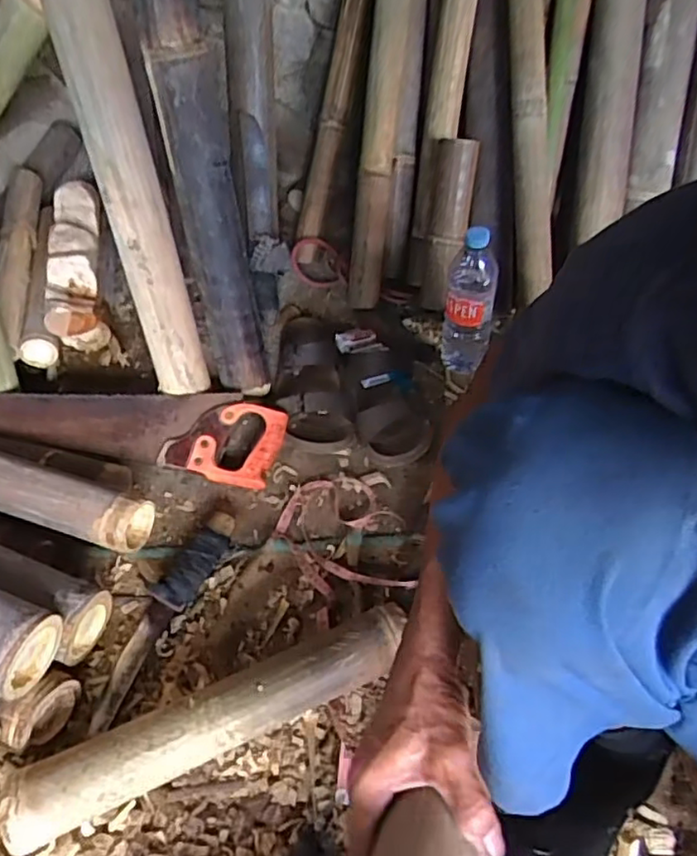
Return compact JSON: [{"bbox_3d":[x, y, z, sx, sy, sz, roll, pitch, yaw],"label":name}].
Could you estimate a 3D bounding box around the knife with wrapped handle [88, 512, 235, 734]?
[{"bbox_3d":[-0.213,0.209,0.719,0.042,0.039,0.259,21,53,17],"label":"knife with wrapped handle"}]

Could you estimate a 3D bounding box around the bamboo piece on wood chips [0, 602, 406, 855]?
[{"bbox_3d":[-0.124,0.289,0.628,0.397,0.065,0.060,-20,52,-16],"label":"bamboo piece on wood chips"}]

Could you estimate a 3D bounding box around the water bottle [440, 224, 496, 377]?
[{"bbox_3d":[0.177,-0.186,0.917,0.070,0.224,0.081,8,50,7],"label":"water bottle"}]

